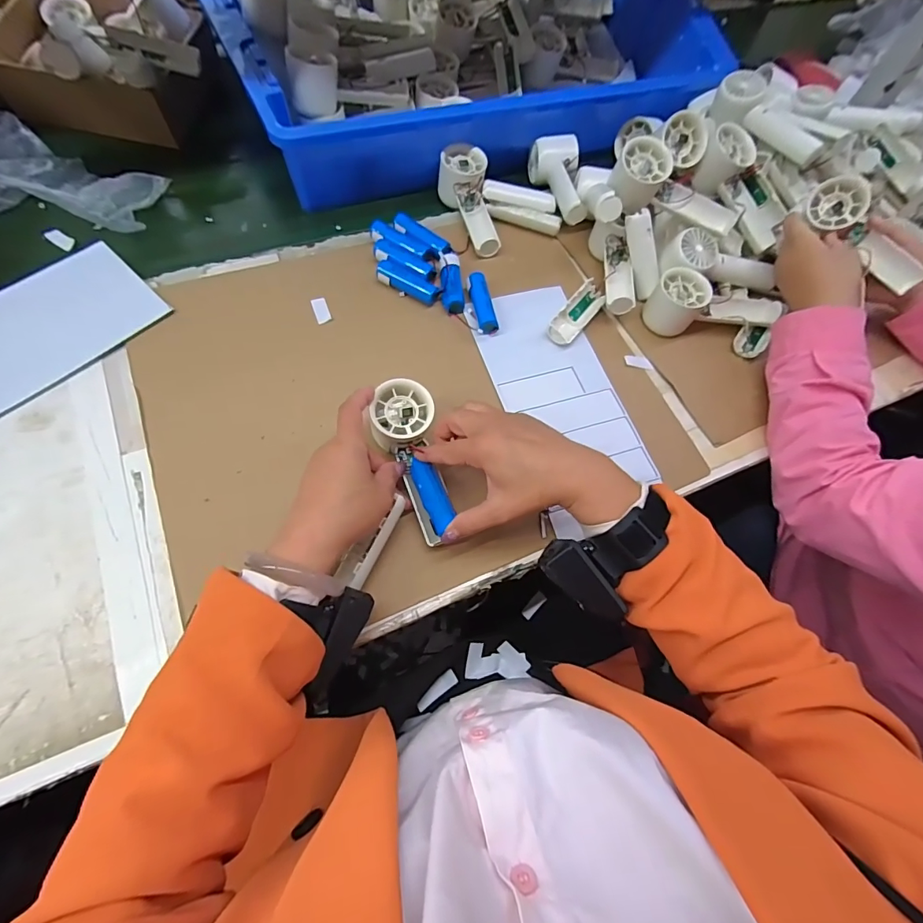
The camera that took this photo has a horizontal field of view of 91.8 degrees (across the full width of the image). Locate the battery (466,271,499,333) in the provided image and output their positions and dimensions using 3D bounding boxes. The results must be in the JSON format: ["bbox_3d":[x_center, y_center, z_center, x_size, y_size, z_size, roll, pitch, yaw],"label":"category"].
[{"bbox_3d":[0.023,-0.179,0.509,0.021,0.022,0.074,-9,68,-11],"label":"battery"}]

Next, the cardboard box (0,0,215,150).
[{"bbox_3d":[-0.446,-0.516,0.584,0.235,0.078,0.184,10,66,-2],"label":"cardboard box"}]

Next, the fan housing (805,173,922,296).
[{"bbox_3d":[0.452,-0.252,0.498,0.046,0.040,0.148,-40,89,-19],"label":"fan housing"}]

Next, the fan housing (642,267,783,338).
[{"bbox_3d":[0.294,-0.184,0.521,0.154,0.050,0.063,-6,68,-8],"label":"fan housing"}]

